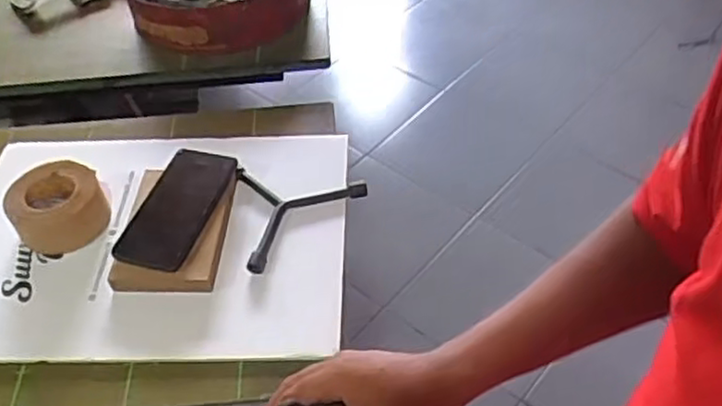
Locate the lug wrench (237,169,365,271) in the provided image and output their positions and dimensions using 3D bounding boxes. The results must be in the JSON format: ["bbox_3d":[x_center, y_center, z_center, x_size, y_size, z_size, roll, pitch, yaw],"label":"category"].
[{"bbox_3d":[-0.094,-0.002,0.761,0.126,0.022,0.159,33,58,29],"label":"lug wrench"}]

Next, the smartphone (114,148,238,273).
[{"bbox_3d":[-0.193,0.001,0.733,0.076,0.014,0.161,18,51,7],"label":"smartphone"}]

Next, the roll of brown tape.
[{"bbox_3d":[-0.327,0.004,0.750,0.096,0.058,0.094,-24,50,-16],"label":"roll of brown tape"}]

